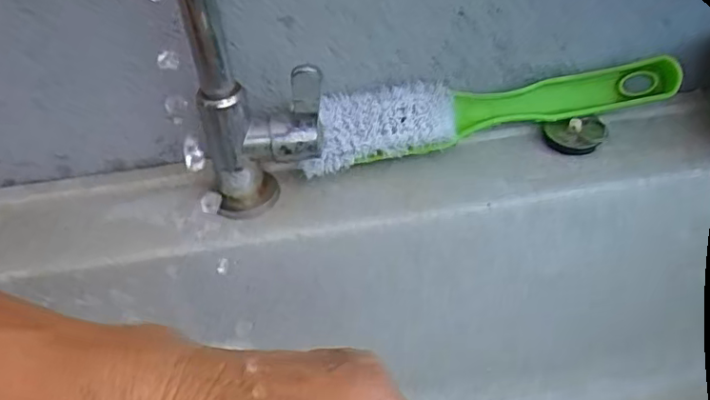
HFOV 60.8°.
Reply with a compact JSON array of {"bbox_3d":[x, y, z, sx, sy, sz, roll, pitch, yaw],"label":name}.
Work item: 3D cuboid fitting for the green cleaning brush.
[{"bbox_3d":[0.080,-0.052,0.375,0.217,0.052,0.038,-6,41,-2],"label":"green cleaning brush"}]

